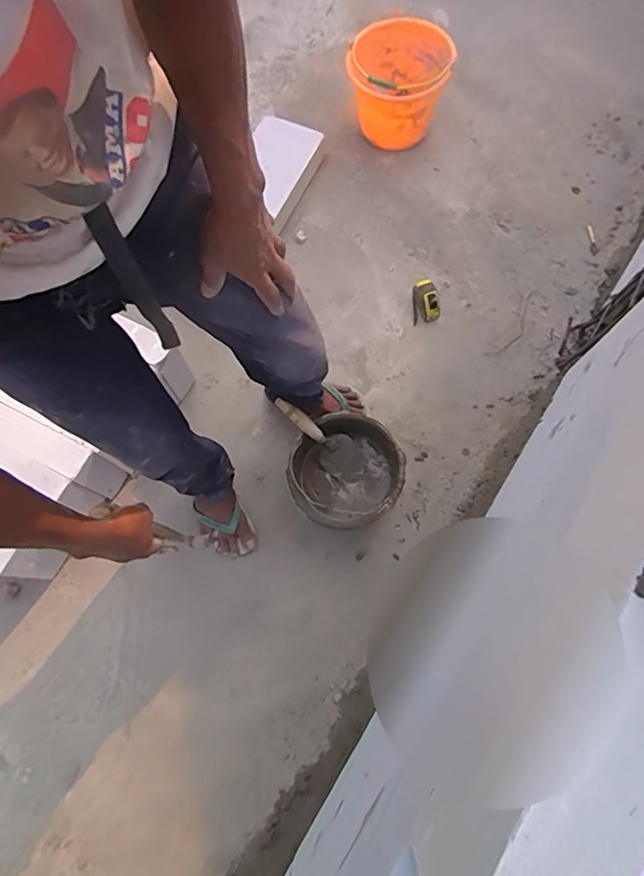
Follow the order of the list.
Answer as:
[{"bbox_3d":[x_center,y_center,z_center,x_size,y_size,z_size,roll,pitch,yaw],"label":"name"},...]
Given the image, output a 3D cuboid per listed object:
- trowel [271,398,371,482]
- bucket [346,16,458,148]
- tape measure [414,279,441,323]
[{"bbox_3d":[-0.003,0.002,1.134,0.248,0.060,0.083,41,78,-19],"label":"trowel"},{"bbox_3d":[0.212,-0.988,1.477,0.268,0.212,0.248,-1,72,3],"label":"bucket"},{"bbox_3d":[0.276,-0.363,1.352,0.061,0.052,0.114,-12,72,-1],"label":"tape measure"}]

